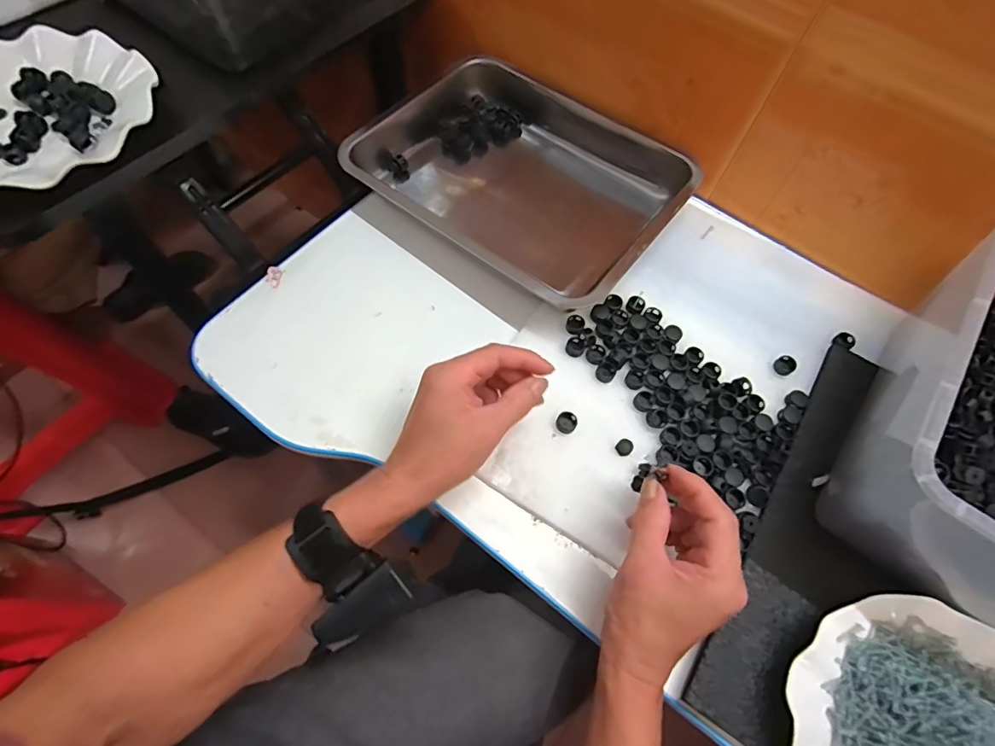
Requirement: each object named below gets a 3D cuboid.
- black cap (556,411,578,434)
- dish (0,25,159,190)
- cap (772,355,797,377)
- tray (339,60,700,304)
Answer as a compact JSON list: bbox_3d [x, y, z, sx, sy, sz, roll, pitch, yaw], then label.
[{"bbox_3d":[0.059,0.041,0.426,0.018,0.007,0.017,1,65,-3],"label":"black cap"},{"bbox_3d":[-0.375,-0.210,0.408,0.179,0.030,0.182,42,69,15],"label":"dish"},{"bbox_3d":[0.263,-0.008,0.459,0.016,0.009,0.017,1,65,-3],"label":"cap"},{"bbox_3d":[0.024,-0.212,0.534,0.320,0.059,0.248,37,68,13],"label":"tray"}]

